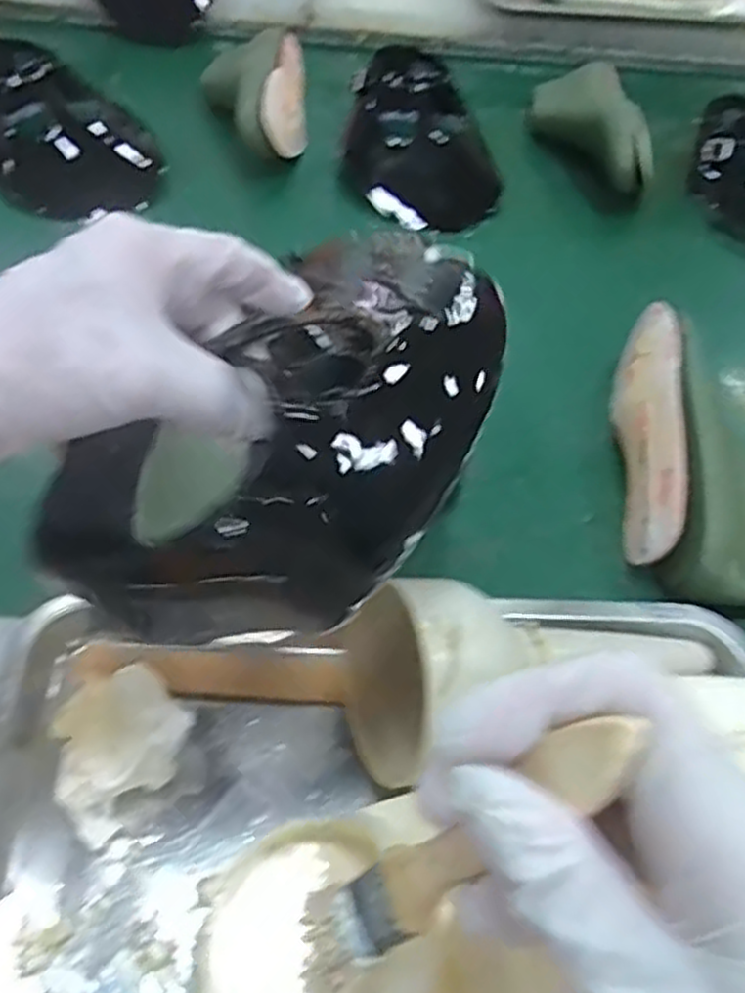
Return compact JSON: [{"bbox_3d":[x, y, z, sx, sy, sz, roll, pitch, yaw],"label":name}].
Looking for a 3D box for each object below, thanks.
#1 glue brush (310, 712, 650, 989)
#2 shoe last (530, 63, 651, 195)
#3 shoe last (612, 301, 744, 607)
[{"bbox_3d":[0.017,0.095,0.199,0.008,0.146,0.021,4,48,-34],"label":"glue brush"},{"bbox_3d":[0.234,-0.390,0.810,0.091,0.060,0.205,-10,54,-11],"label":"shoe last"},{"bbox_3d":[0.232,-0.038,0.555,0.106,0.074,0.239,5,53,0],"label":"shoe last"}]

